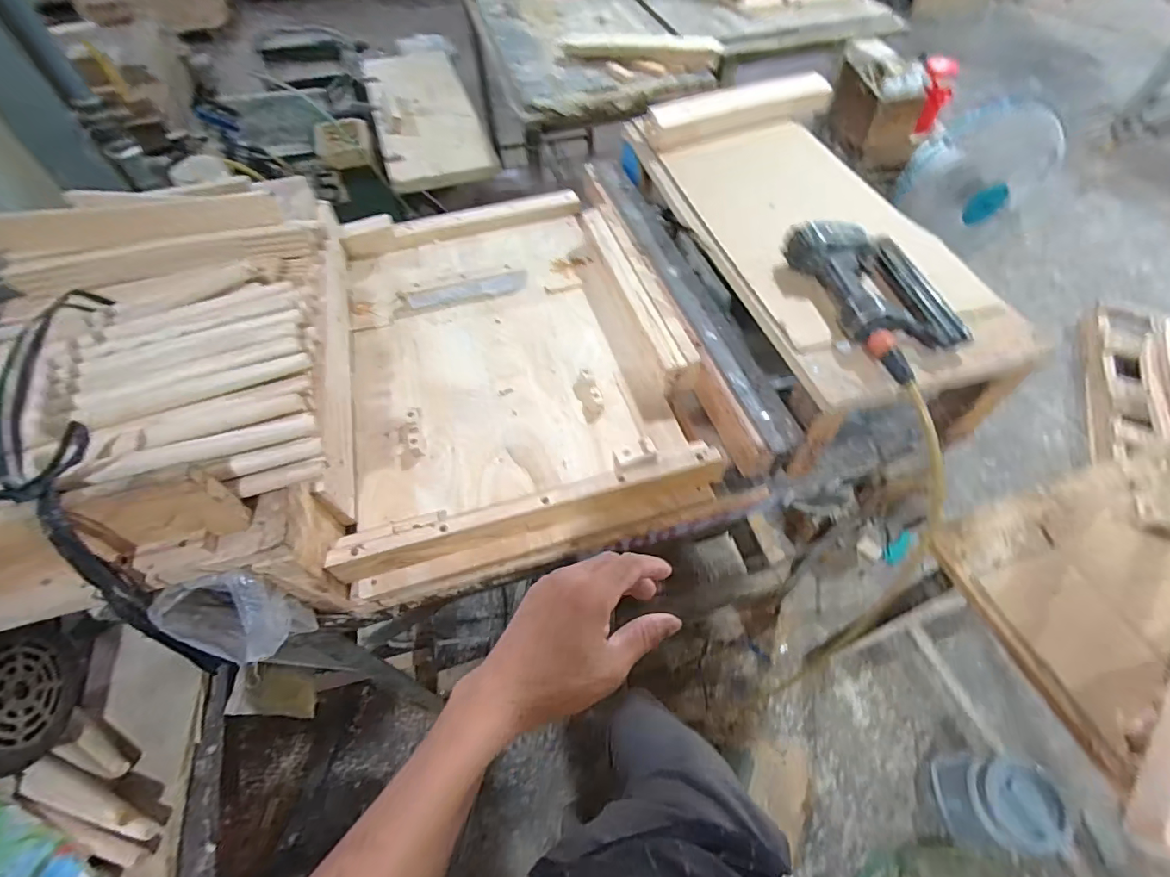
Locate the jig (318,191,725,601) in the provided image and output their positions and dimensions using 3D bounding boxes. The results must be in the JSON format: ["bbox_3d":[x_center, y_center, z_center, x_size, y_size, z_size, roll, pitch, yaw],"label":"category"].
[{"bbox_3d":[-0.152,-0.180,0.871,0.558,0.083,0.783,-15,56,-9],"label":"jig"}]

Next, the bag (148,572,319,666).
[{"bbox_3d":[-0.385,0.202,0.551,0.110,0.109,0.081,1,55,2],"label":"bag"}]

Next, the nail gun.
[{"bbox_3d":[0.408,-0.196,0.677,0.163,0.059,0.279,-10,56,-6],"label":"nail gun"}]

